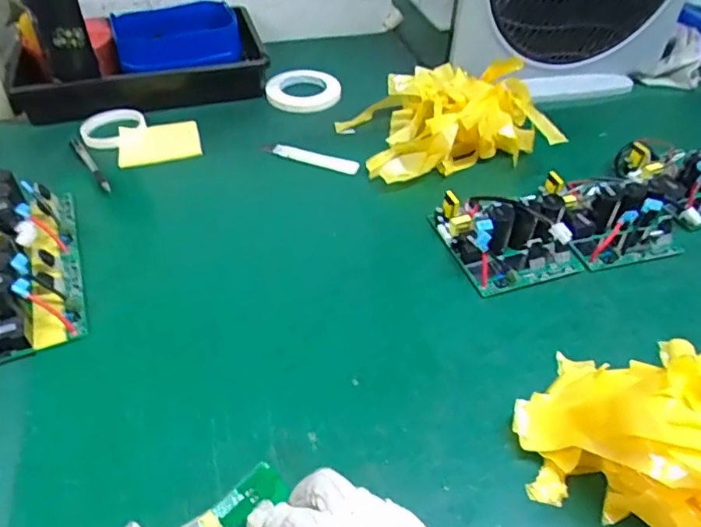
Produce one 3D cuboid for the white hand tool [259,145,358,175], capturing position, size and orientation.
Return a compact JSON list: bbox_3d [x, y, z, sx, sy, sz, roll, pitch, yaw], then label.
[{"bbox_3d":[-0.054,-0.141,0.730,0.136,0.014,0.018,15,46,13],"label":"white hand tool"}]

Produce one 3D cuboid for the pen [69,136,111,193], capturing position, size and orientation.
[{"bbox_3d":[-0.342,-0.134,0.712,0.015,0.012,0.150,-26,51,-26],"label":"pen"}]

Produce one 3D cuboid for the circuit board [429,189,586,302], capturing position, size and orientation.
[{"bbox_3d":[0.178,-0.040,0.594,0.135,0.057,0.131,-11,46,-14],"label":"circuit board"}]

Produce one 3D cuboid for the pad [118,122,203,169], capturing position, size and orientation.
[{"bbox_3d":[-0.265,-0.170,0.758,0.107,0.004,0.092,-11,46,-14],"label":"pad"}]

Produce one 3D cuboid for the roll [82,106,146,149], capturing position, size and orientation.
[{"bbox_3d":[-0.342,-0.197,0.776,0.090,0.012,0.090,1,44,-1],"label":"roll"}]

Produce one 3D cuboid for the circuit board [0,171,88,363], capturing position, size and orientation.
[{"bbox_3d":[-0.359,-0.005,0.545,0.151,0.051,0.237,-17,47,-19],"label":"circuit board"}]

